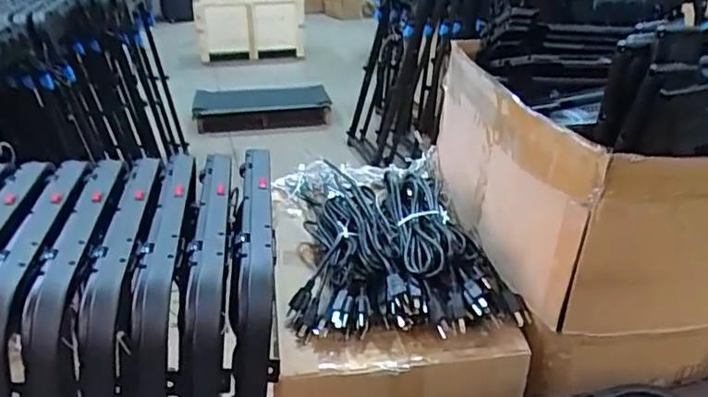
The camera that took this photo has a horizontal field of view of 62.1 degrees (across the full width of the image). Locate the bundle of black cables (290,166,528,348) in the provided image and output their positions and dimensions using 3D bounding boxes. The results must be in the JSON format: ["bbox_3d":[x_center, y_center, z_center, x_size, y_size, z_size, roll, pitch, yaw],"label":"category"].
[{"bbox_3d":[0.063,0.043,1.003,0.346,0.095,0.493,0,28,0],"label":"bundle of black cables"}]

